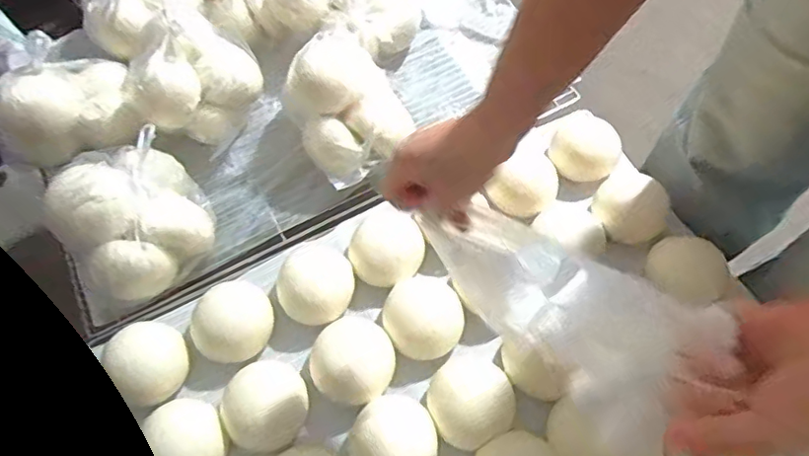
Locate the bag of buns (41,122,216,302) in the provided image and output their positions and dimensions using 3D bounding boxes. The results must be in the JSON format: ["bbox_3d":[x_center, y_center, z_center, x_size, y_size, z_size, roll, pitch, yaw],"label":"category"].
[{"bbox_3d":[-0.320,-0.019,0.668,0.147,0.135,0.162,-33,65,-14],"label":"bag of buns"}]

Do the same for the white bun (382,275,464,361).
[{"bbox_3d":[0.021,0.097,0.639,0.088,0.041,0.096,-1,61,2],"label":"white bun"}]

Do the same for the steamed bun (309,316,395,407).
[{"bbox_3d":[-0.057,0.140,0.614,0.087,0.054,0.102,-17,62,-7],"label":"steamed bun"}]

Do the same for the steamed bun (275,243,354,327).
[{"bbox_3d":[-0.103,0.063,0.660,0.086,0.049,0.092,-1,61,2],"label":"steamed bun"}]

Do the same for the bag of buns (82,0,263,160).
[{"bbox_3d":[-0.319,-0.243,0.794,0.154,0.142,0.283,-32,65,-14],"label":"bag of buns"}]

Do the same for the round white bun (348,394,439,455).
[{"bbox_3d":[-0.010,0.218,0.578,0.084,0.038,0.090,-1,61,2],"label":"round white bun"}]

